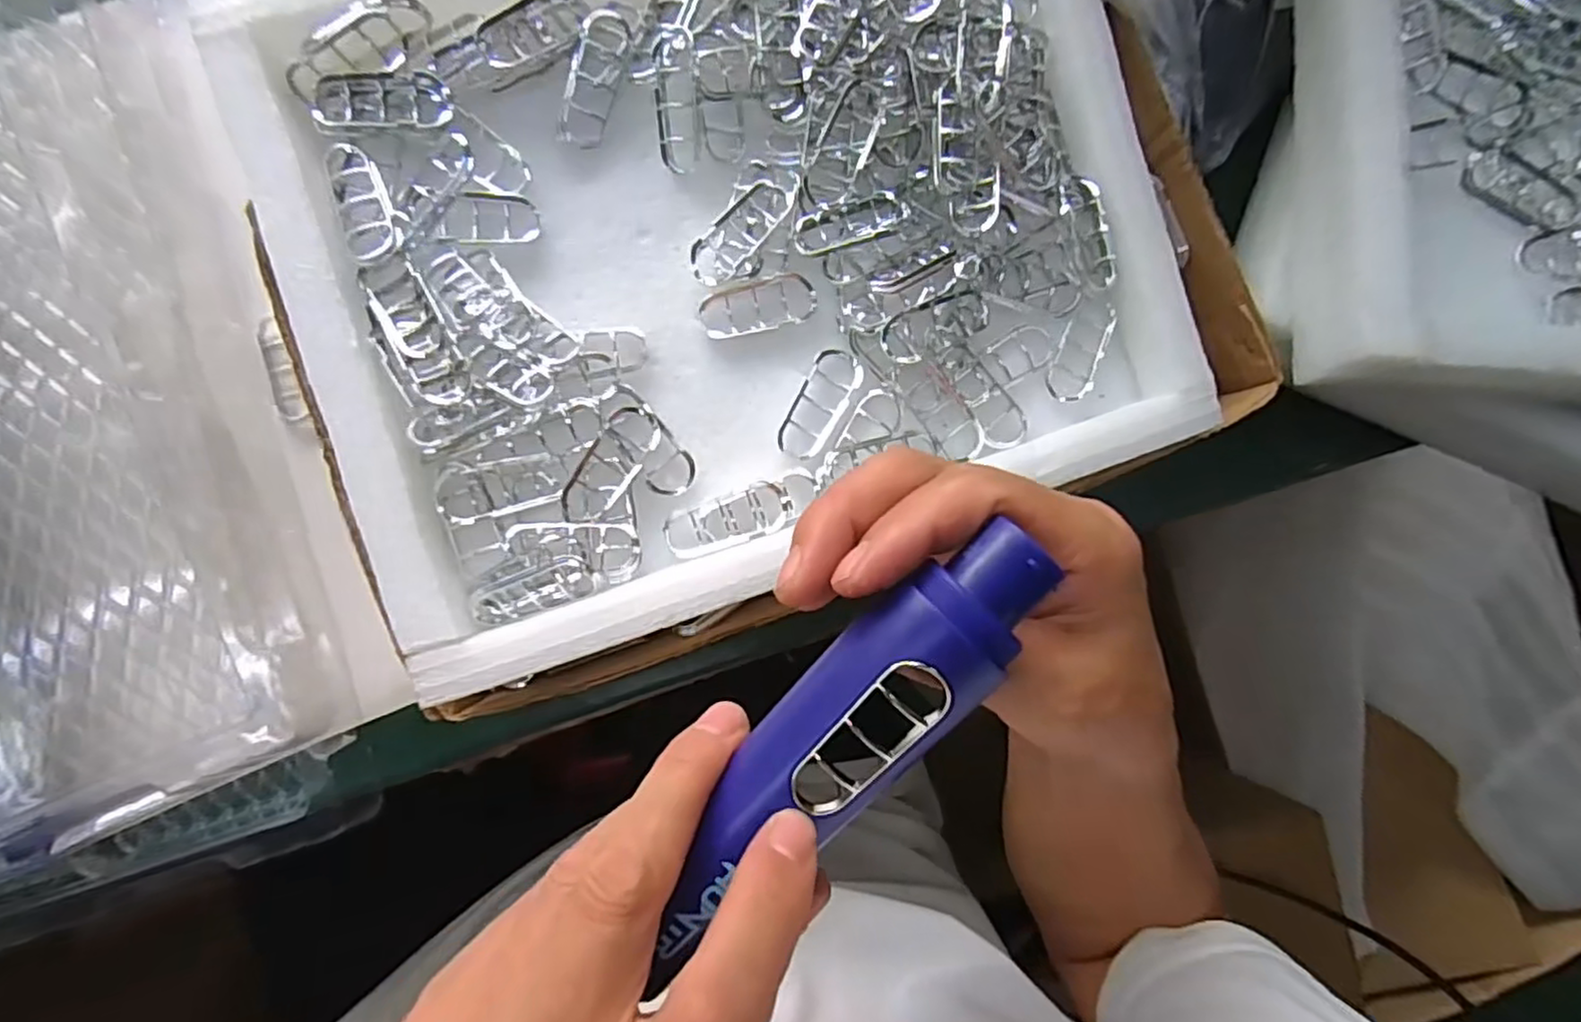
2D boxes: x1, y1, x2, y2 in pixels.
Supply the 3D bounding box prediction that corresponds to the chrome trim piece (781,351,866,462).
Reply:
[{"bbox_3d":[0.013,-0.046,0.300,0.022,0.007,0.051,27,85,-3],"label":"chrome trim piece"}]

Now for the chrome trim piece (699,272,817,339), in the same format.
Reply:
[{"bbox_3d":[-0.014,-0.089,0.300,0.050,0.004,0.022,-16,88,-5],"label":"chrome trim piece"}]

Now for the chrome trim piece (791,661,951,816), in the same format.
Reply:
[{"bbox_3d":[0.020,0.059,0.177,0.017,0.004,0.049,43,98,-2],"label":"chrome trim piece"}]

